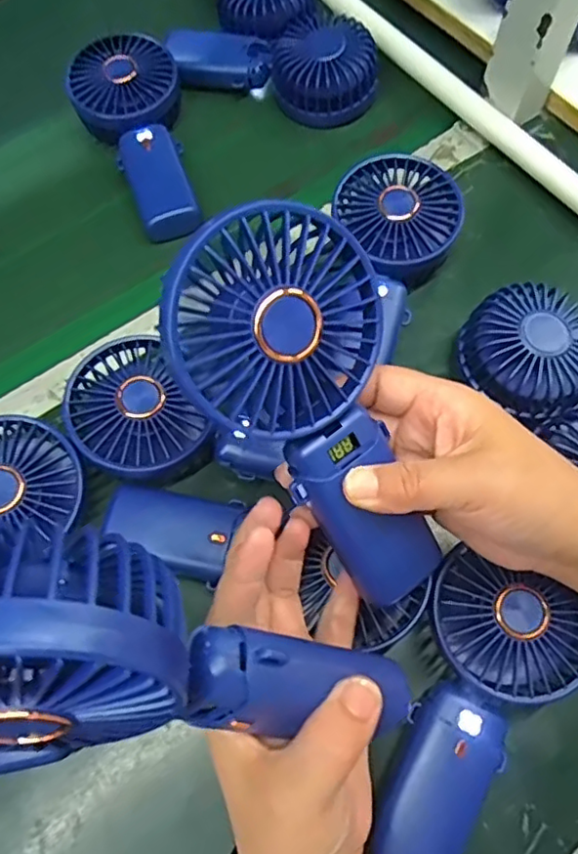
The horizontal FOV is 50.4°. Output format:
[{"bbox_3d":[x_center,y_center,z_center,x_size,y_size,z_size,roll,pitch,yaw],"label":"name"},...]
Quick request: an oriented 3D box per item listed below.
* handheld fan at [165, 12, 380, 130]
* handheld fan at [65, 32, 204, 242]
[{"bbox_3d":[-0.011,-0.311,0.518,0.173,0.045,0.081,16,68,7],"label":"handheld fan"},{"bbox_3d":[-0.117,-0.230,0.488,0.085,0.044,0.182,-18,68,-7],"label":"handheld fan"}]

